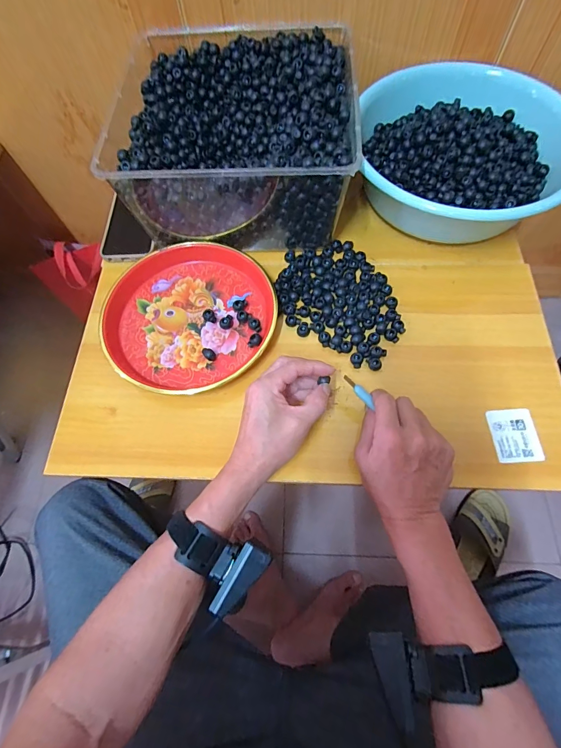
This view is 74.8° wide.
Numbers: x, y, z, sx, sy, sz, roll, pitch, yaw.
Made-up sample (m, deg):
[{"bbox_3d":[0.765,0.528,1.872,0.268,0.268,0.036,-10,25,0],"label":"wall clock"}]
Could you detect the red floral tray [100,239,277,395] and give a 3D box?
[{"bbox_3d":[-0.121,-0.081,0.486,0.215,0.027,0.222,-21,67,-6],"label":"red floral tray"}]

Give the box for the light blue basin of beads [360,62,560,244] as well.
[{"bbox_3d":[0.249,-0.313,0.514,0.284,0.126,0.223,14,68,9],"label":"light blue basin of beads"}]

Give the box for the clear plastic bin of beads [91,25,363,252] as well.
[{"bbox_3d":[-0.057,-0.316,0.513,0.283,0.146,0.276,-2,67,2],"label":"clear plastic bin of beads"}]

